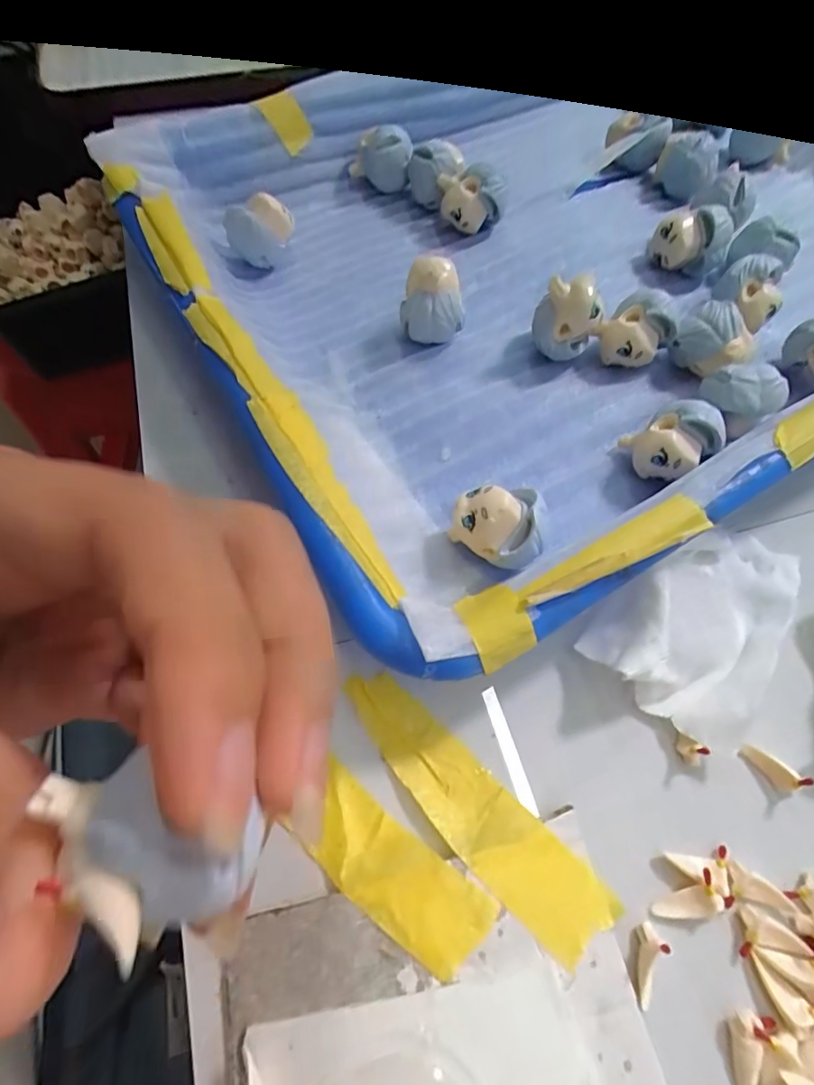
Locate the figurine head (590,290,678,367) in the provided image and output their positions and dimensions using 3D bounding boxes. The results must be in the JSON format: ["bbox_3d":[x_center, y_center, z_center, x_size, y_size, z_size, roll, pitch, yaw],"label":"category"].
[{"bbox_3d":[0.081,-0.075,0.182,0.024,0.023,0.017,34,68,13],"label":"figurine head"}]

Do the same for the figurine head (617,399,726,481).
[{"bbox_3d":[0.086,-0.033,0.164,0.023,0.022,0.022,0,65,1],"label":"figurine head"}]

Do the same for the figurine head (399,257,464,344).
[{"bbox_3d":[0.009,-0.088,0.186,0.022,0.026,0.018,-6,65,-2],"label":"figurine head"}]

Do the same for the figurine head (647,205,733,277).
[{"bbox_3d":[0.114,-0.121,0.205,0.028,0.023,0.017,35,70,15],"label":"figurine head"}]

